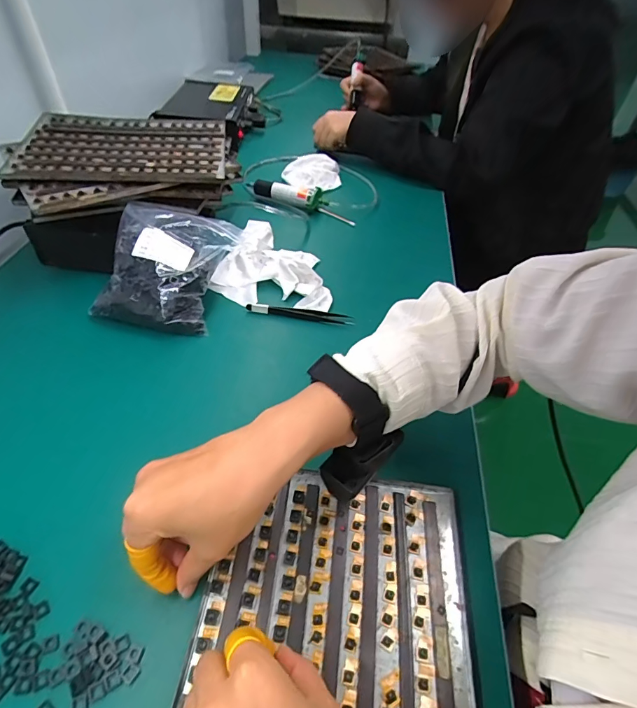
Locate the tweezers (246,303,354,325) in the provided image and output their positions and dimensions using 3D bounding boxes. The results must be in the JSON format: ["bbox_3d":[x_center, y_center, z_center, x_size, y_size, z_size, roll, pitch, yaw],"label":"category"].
[{"bbox_3d":[-0.022,-0.049,0.489,0.126,0.011,0.012,9,47,4],"label":"tweezers"}]

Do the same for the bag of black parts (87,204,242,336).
[{"bbox_3d":[-0.177,-0.107,0.485,0.127,0.075,0.152,14,48,9],"label":"bag of black parts"}]

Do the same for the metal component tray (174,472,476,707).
[{"bbox_3d":[0.008,0.195,0.268,0.179,0.005,0.240,7,47,2],"label":"metal component tray"}]

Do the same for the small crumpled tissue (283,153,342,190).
[{"bbox_3d":[-0.011,-0.326,0.726,0.100,0.032,0.063,4,47,-1],"label":"small crumpled tissue"}]

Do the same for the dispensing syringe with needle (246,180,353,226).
[{"bbox_3d":[-0.026,-0.254,0.664,0.183,0.027,0.036,22,50,16],"label":"dispensing syringe with needle"}]

